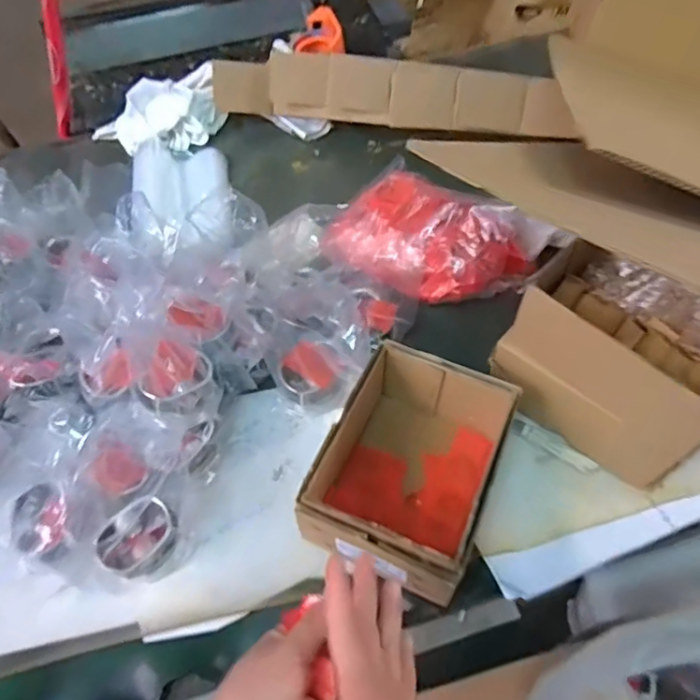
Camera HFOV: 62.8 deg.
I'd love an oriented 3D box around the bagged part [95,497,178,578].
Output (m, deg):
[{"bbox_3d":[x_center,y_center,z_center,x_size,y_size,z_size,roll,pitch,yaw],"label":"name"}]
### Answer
[{"bbox_3d":[-0.206,0.187,0.569,0.060,0.052,0.079,36,67,22],"label":"bagged part"}]

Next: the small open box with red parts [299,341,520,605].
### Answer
[{"bbox_3d":[0.061,0.115,0.564,0.146,0.119,0.202,21,62,16],"label":"small open box with red parts"}]

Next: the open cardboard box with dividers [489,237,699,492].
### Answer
[{"bbox_3d":[0.255,0.021,0.561,0.210,0.159,0.139,37,67,22],"label":"open cardboard box with dividers"}]

